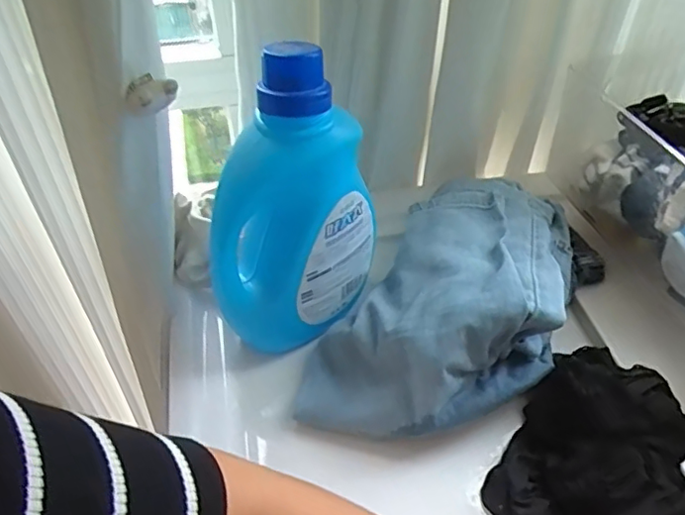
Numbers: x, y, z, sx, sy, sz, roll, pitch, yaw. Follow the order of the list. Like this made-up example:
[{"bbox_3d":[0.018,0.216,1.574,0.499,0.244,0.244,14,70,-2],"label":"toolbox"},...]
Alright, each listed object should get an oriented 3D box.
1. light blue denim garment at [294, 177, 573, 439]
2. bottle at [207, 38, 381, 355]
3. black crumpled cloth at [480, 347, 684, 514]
[{"bbox_3d":[0.124,0.026,0.597,0.216,0.106,0.358,21,49,20],"label":"light blue denim garment"},{"bbox_3d":[-0.047,-0.039,0.548,0.095,0.274,0.147,30,53,27],"label":"bottle"},{"bbox_3d":[0.228,0.179,0.499,0.169,0.053,0.195,27,52,25],"label":"black crumpled cloth"}]

